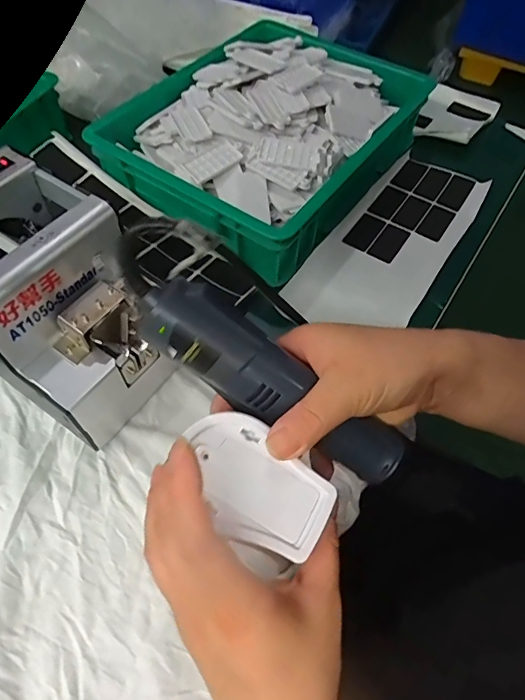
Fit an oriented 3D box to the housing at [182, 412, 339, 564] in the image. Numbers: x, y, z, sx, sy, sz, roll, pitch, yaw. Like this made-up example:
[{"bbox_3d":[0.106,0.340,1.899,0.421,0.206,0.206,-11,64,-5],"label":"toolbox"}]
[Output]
[{"bbox_3d":[-0.005,0.071,0.247,0.084,0.017,0.052,36,64,19],"label":"housing"}]

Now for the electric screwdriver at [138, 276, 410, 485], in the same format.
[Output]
[{"bbox_3d":[0.011,0.024,0.272,0.178,0.030,0.035,36,59,-18],"label":"electric screwdriver"}]

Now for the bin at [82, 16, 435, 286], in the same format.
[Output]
[{"bbox_3d":[0.002,-0.265,0.542,0.274,0.094,0.337,32,63,17],"label":"bin"}]

